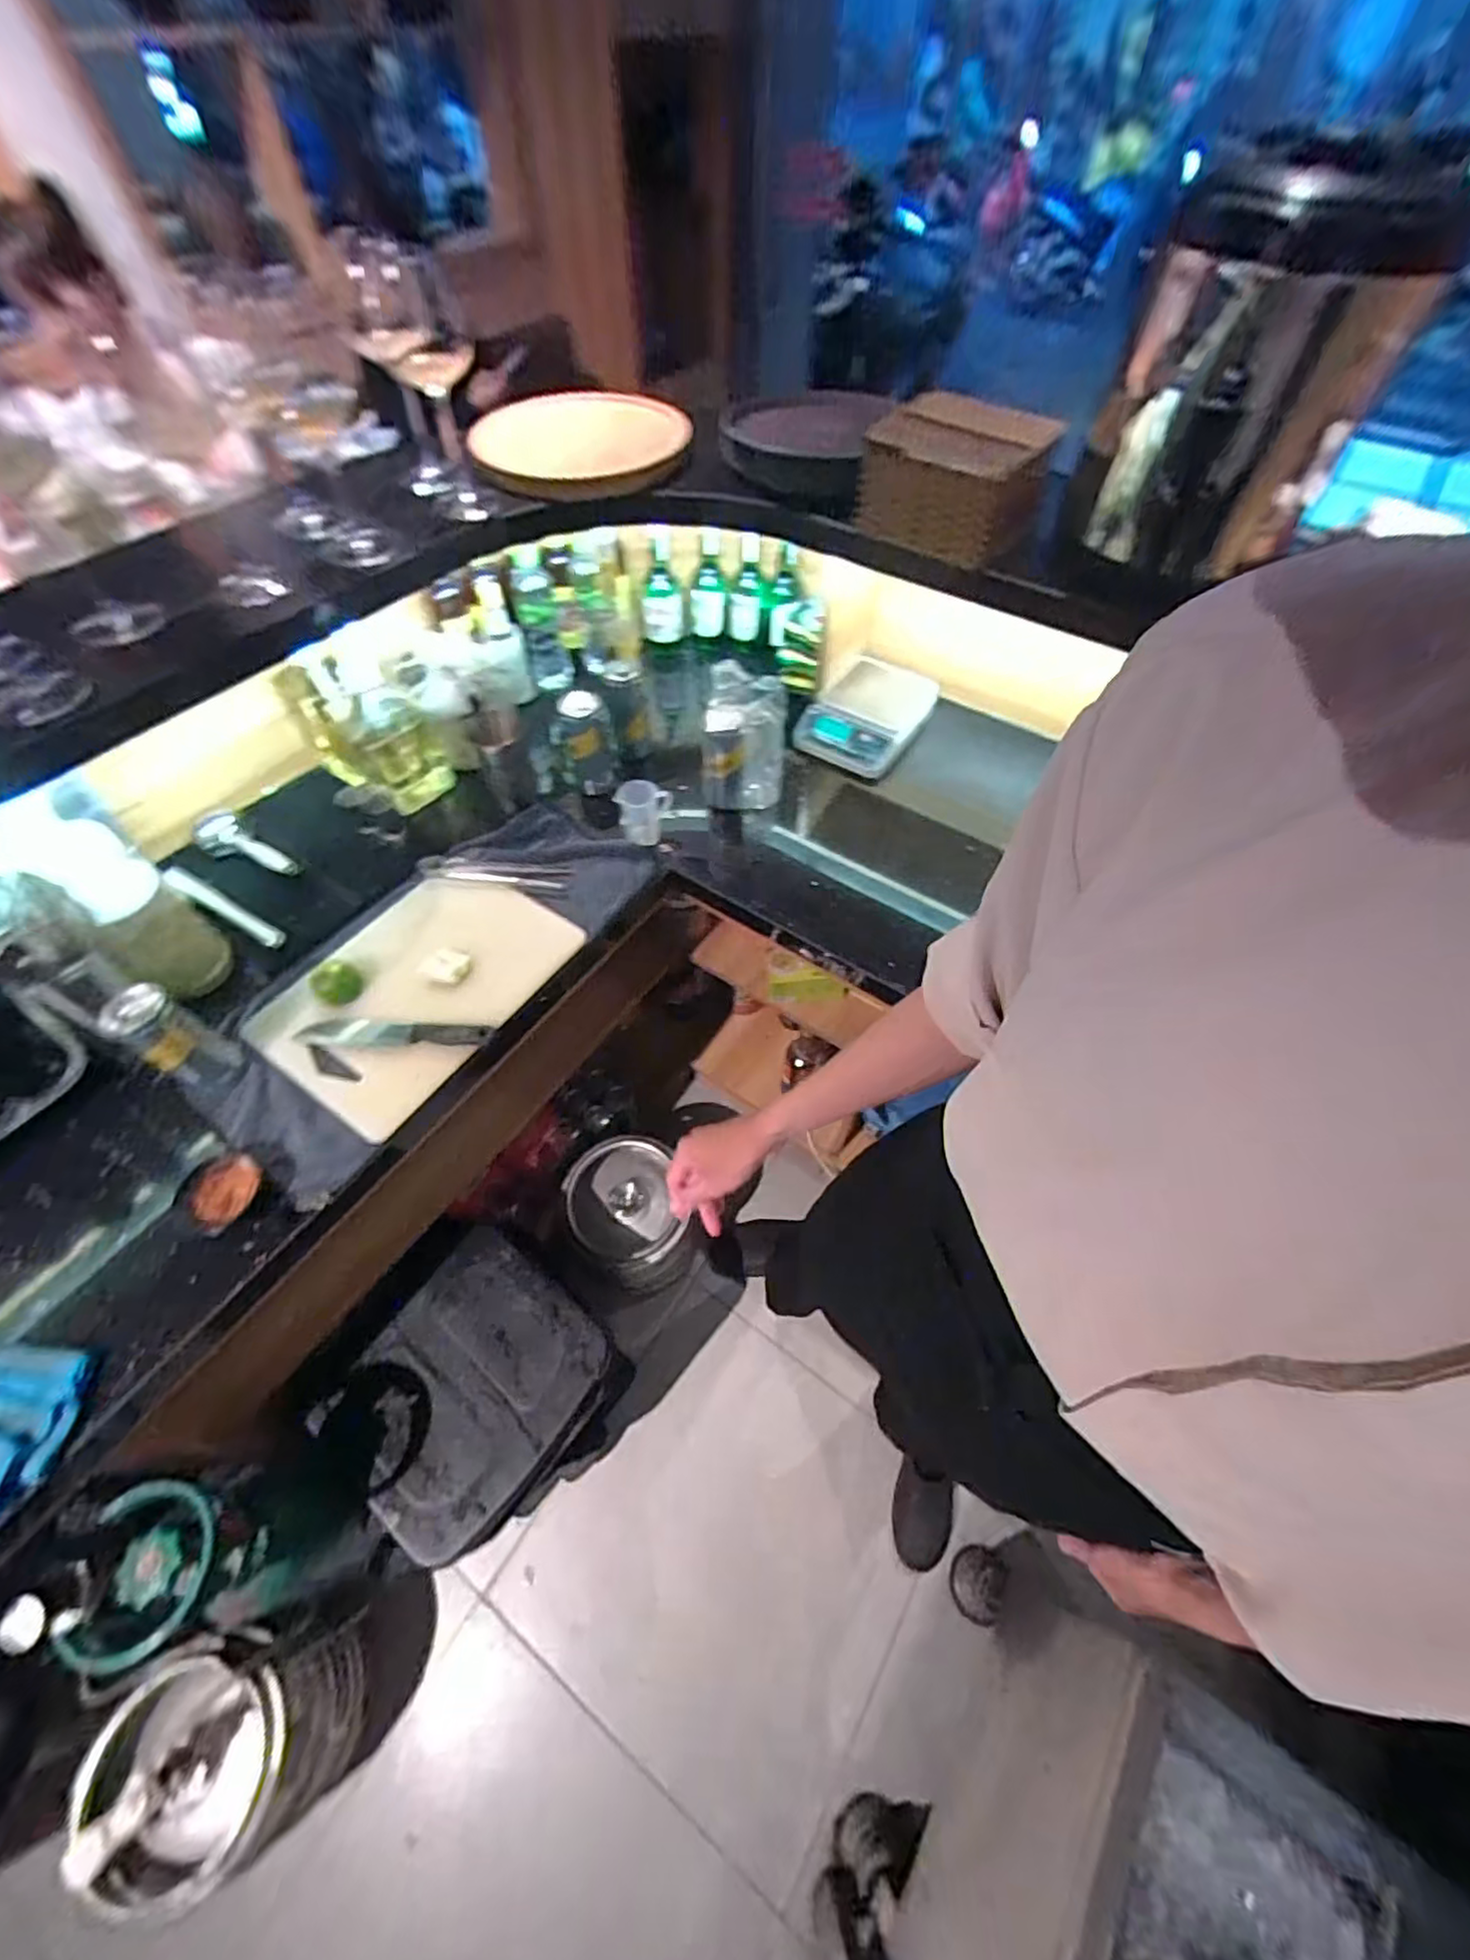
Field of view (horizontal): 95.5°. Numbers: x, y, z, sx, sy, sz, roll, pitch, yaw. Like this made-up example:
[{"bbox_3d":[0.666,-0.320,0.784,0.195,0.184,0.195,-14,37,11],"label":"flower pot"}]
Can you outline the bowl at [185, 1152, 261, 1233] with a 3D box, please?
[{"bbox_3d":[-0.527,0.219,0.687,0.062,0.032,0.074,11,56,5],"label":"bowl"}]

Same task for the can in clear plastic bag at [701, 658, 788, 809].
[{"bbox_3d":[0.018,-0.360,0.998,0.115,0.177,0.147,7,56,3],"label":"can in clear plastic bag"}]

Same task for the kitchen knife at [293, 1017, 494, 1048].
[{"bbox_3d":[-0.400,0.059,0.786,0.222,0.017,0.038,3,56,0],"label":"kitchen knife"}]

